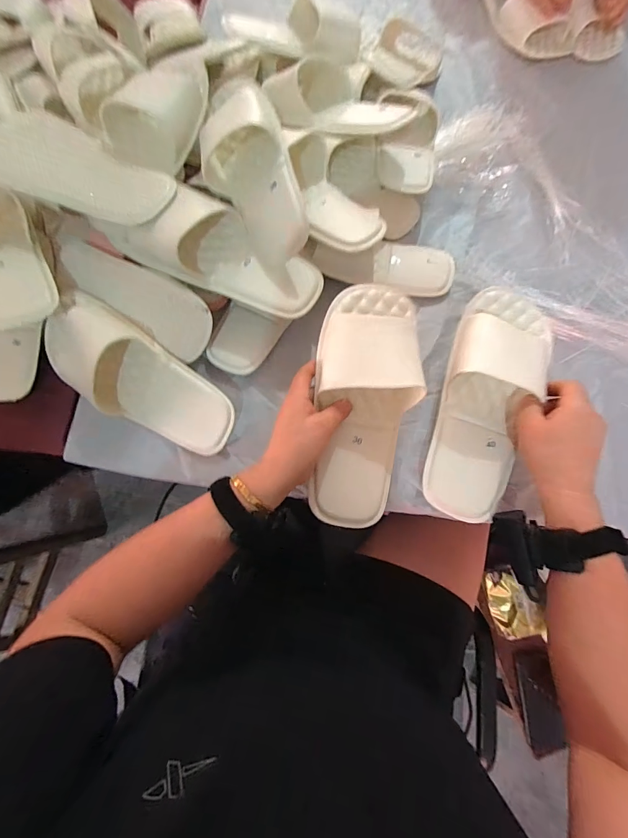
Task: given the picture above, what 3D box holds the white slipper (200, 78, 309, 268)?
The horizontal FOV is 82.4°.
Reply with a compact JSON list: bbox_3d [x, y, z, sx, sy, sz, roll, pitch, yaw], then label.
[{"bbox_3d":[-0.071,-0.296,0.426,0.102,0.058,0.222,-31,81,30],"label":"white slipper"}]

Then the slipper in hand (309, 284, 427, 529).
[{"bbox_3d":[0.051,-0.020,0.391,0.107,0.052,0.269,7,88,0],"label":"slipper in hand"}]

